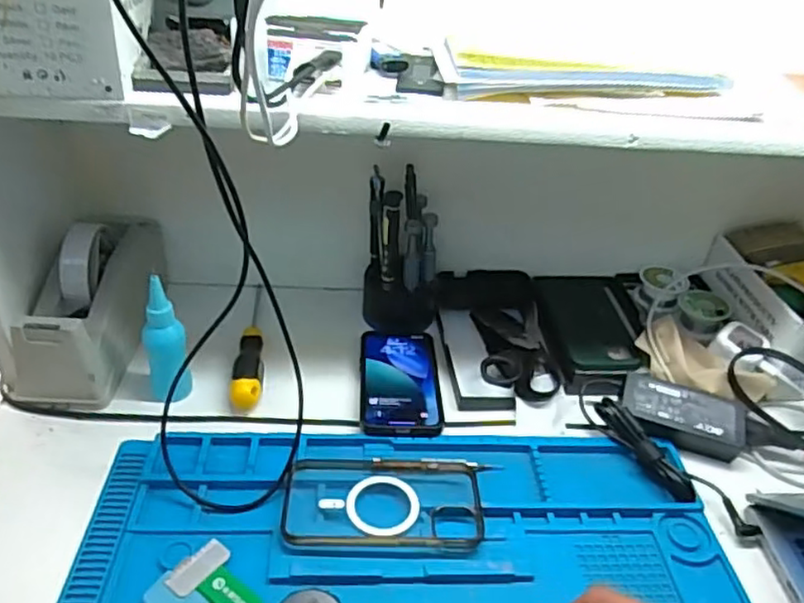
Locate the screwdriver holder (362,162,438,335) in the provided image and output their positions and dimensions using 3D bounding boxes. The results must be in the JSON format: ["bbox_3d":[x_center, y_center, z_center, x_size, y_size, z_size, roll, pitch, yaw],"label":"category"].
[{"bbox_3d":[0.001,-0.049,0.686,0.078,0.162,0.064,4,35,-2],"label":"screwdriver holder"}]

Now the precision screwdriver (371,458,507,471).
[{"bbox_3d":[0.030,0.137,0.546,0.106,0.011,0.011,3,35,-3],"label":"precision screwdriver"}]

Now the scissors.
[{"bbox_3d":[0.118,0.047,0.676,0.075,0.032,0.159,4,35,0],"label":"scissors"}]

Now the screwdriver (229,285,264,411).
[{"bbox_3d":[-0.154,0.037,0.673,0.028,0.030,0.195,-1,35,-8],"label":"screwdriver"}]

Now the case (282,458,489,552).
[{"bbox_3d":[-0.014,0.154,0.514,0.151,0.009,0.085,2,35,-4],"label":"case"}]

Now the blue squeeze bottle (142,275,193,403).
[{"bbox_3d":[-0.210,0.039,0.580,0.034,0.131,0.034,-8,37,-18],"label":"blue squeeze bottle"}]

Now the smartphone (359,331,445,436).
[{"bbox_3d":[-0.002,0.070,0.633,0.075,0.007,0.152,2,35,-5],"label":"smartphone"}]

